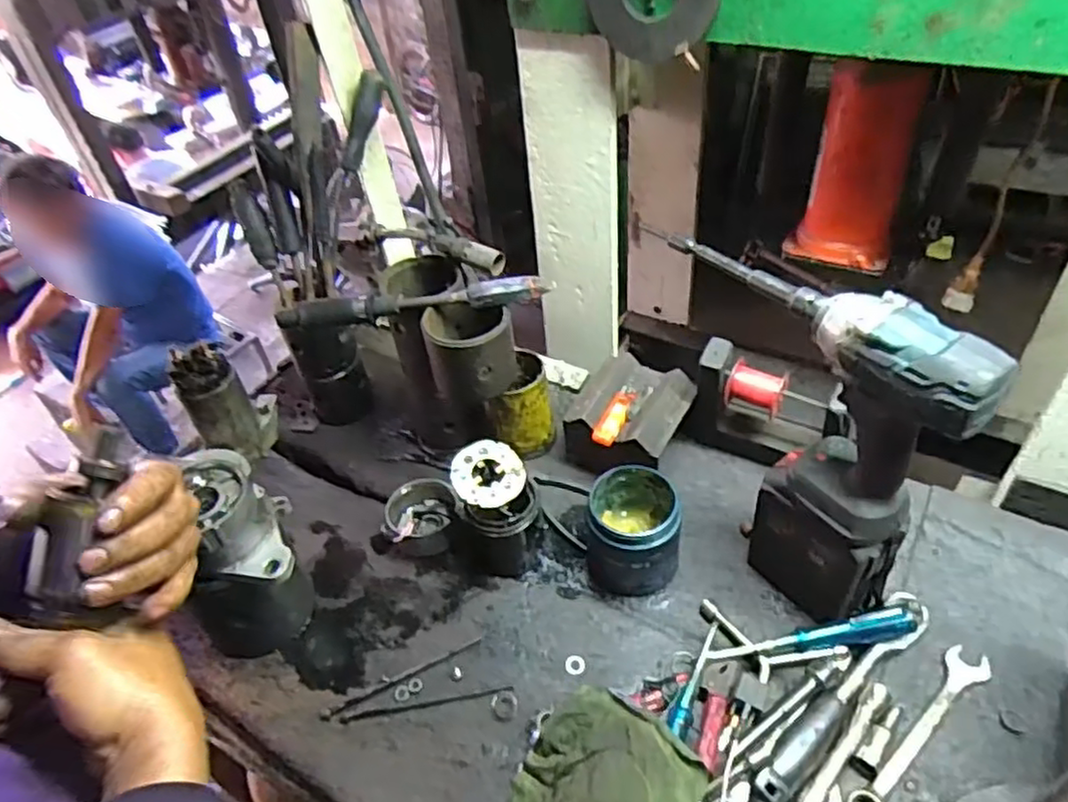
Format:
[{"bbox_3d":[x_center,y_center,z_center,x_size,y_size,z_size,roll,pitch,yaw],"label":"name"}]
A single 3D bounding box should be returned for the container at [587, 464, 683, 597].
[{"bbox_3d":[0.101,0.135,0.723,0.093,0.098,0.103,-2,44,6],"label":"container"}]

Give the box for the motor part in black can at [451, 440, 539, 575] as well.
[{"bbox_3d":[-0.039,0.120,0.735,0.081,0.136,0.077,30,55,32],"label":"motor part in black can"}]

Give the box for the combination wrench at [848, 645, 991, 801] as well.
[{"bbox_3d":[0.328,0.283,0.601,0.196,0.009,0.032,-35,50,-25],"label":"combination wrench"}]

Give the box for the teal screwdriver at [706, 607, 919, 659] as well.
[{"bbox_3d":[0.254,0.216,0.645,0.184,0.022,0.025,-15,43,10],"label":"teal screwdriver"}]

